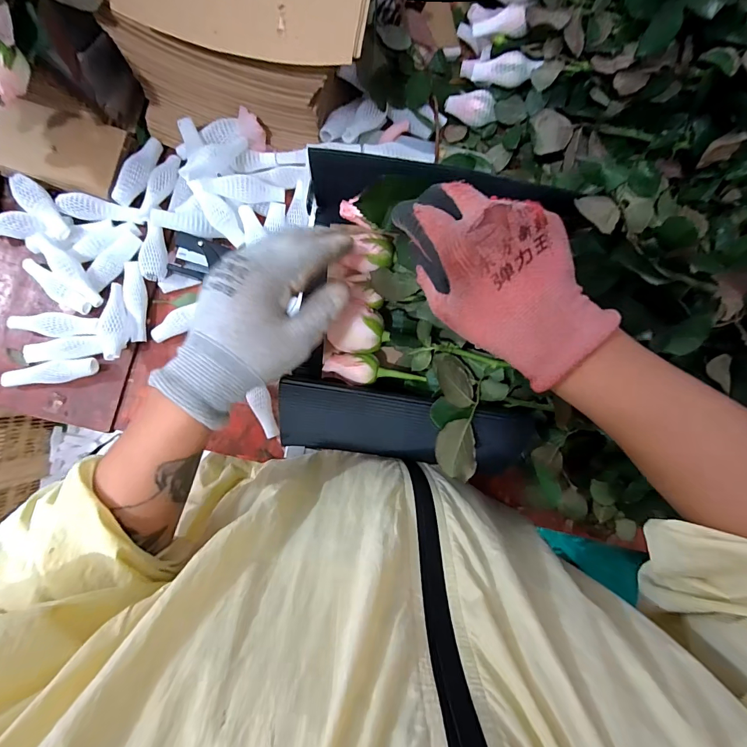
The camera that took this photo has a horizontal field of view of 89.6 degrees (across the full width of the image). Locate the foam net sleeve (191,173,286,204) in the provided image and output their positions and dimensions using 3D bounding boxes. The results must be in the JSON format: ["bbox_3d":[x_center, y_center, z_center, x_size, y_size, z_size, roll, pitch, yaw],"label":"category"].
[{"bbox_3d":[-0.150,-0.214,0.434,0.091,0.019,0.022,1,86,-19],"label":"foam net sleeve"}]

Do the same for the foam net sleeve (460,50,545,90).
[{"bbox_3d":[0.144,-0.371,0.461,0.113,0.027,0.036,34,82,35],"label":"foam net sleeve"}]

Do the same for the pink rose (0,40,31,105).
[{"bbox_3d":[-0.330,-0.271,0.332,0.034,0.036,0.039,40,83,-2],"label":"pink rose"}]

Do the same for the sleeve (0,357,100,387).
[{"bbox_3d":[-0.362,-0.001,0.423,0.101,0.029,0.025,-4,87,-7],"label":"sleeve"}]

